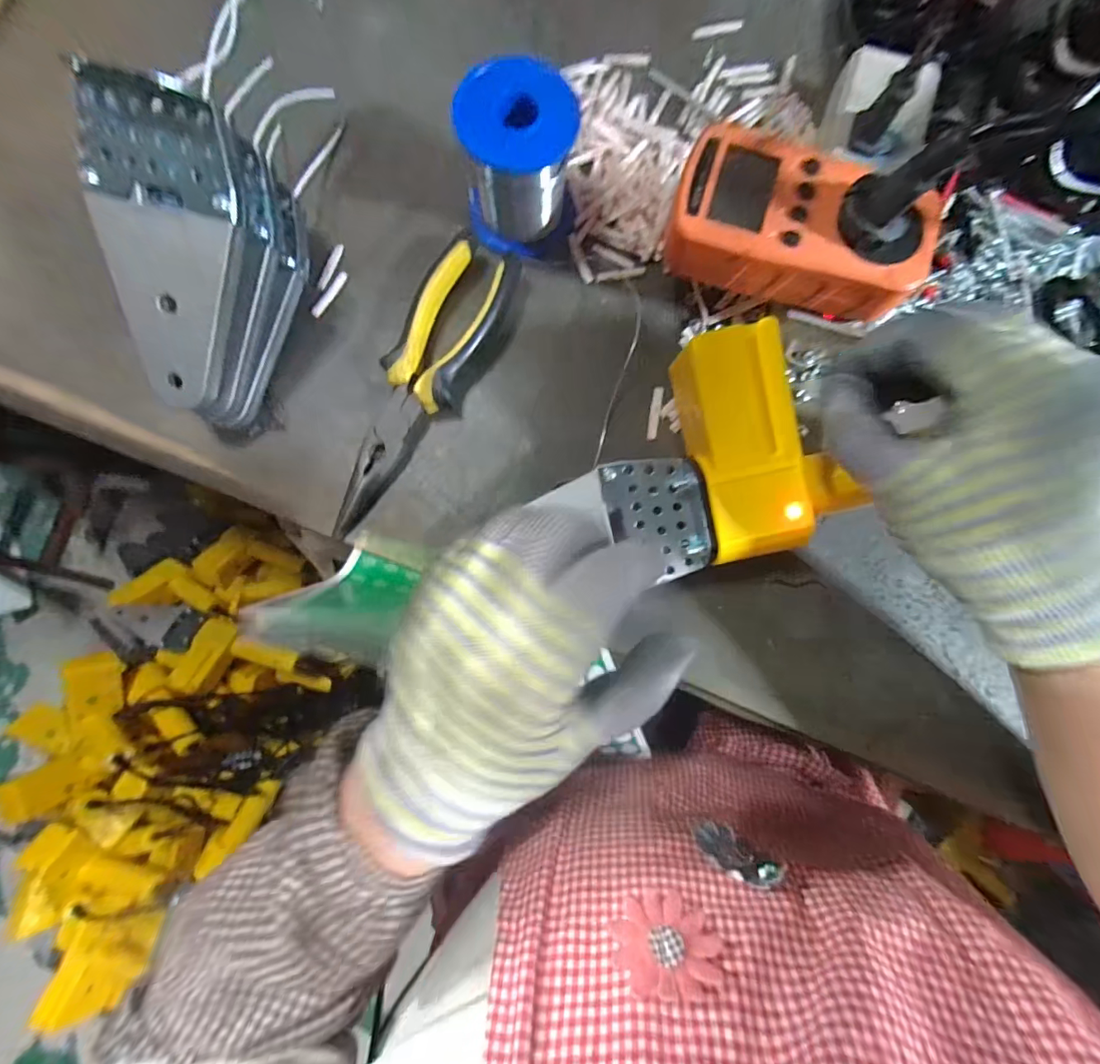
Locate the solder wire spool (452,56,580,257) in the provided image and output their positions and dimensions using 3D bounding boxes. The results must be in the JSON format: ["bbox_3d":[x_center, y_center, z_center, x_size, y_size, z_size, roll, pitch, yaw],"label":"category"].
[{"bbox_3d":[-0.014,-0.201,0.257,0.065,0.069,0.055,-40,85,-4],"label":"solder wire spool"}]

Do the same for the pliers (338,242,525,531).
[{"bbox_3d":[-0.071,-0.079,0.265,0.046,0.021,0.175,22,85,2],"label":"pliers"}]

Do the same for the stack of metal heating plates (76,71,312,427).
[{"bbox_3d":[-0.175,-0.127,0.232,0.062,0.091,0.128,14,84,2],"label":"stack of metal heating plates"}]

